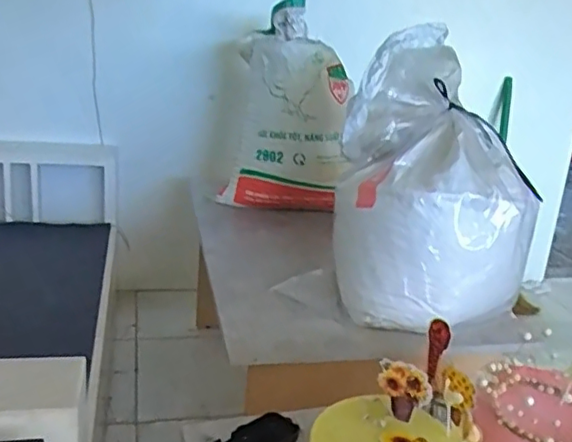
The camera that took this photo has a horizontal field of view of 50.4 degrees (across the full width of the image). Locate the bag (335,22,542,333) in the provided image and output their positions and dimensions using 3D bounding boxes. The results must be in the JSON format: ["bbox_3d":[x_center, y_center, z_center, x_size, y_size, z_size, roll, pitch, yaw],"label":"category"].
[{"bbox_3d":[0.273,-0.075,1.135,0.338,0.450,0.395,6,17,4],"label":"bag"}]

